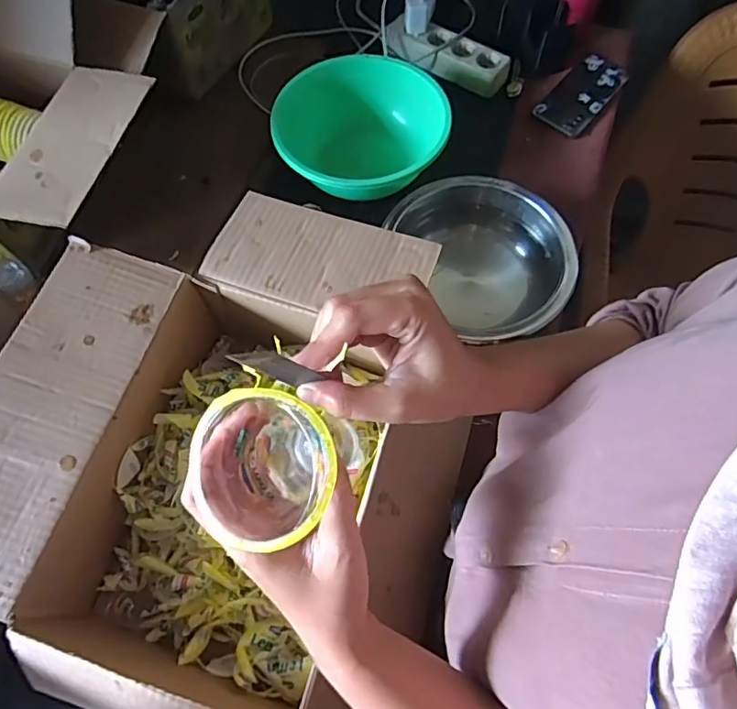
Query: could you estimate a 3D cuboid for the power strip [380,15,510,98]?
[{"bbox_3d":[0.119,-0.473,0.838,0.204,0.039,0.071,31,69,12],"label":"power strip"}]

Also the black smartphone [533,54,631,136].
[{"bbox_3d":[0.330,-0.402,0.819,0.079,0.017,0.163,38,71,14],"label":"black smartphone"}]

